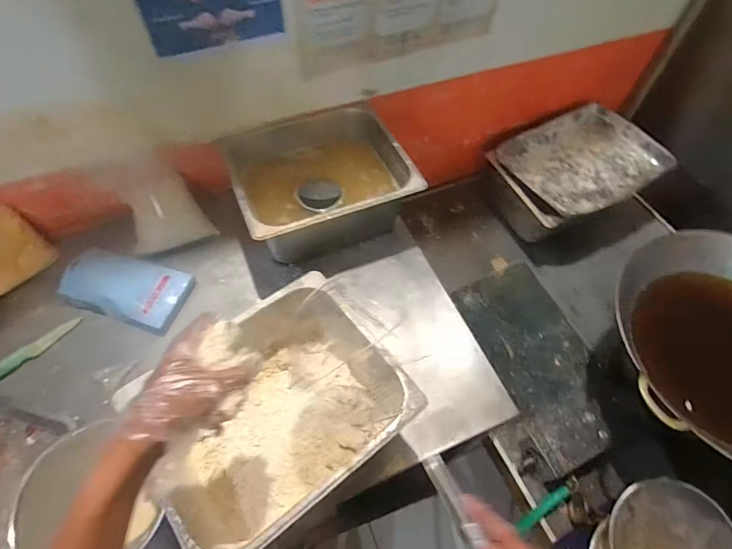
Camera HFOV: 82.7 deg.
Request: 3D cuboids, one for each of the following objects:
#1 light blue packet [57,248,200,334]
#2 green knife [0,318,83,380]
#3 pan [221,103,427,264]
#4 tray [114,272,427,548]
[{"bbox_3d":[-0.438,0.024,0.766,0.211,0.046,0.122,17,59,8],"label":"light blue packet"},{"bbox_3d":[-0.573,0.134,0.704,0.029,0.008,0.182,30,47,15],"label":"green knife"},{"bbox_3d":[-0.088,-0.176,0.831,0.315,0.142,0.254,-19,61,-13],"label":"pan"},{"bbox_3d":[-0.122,0.196,0.601,0.322,0.141,0.261,-33,65,-20],"label":"tray"}]

